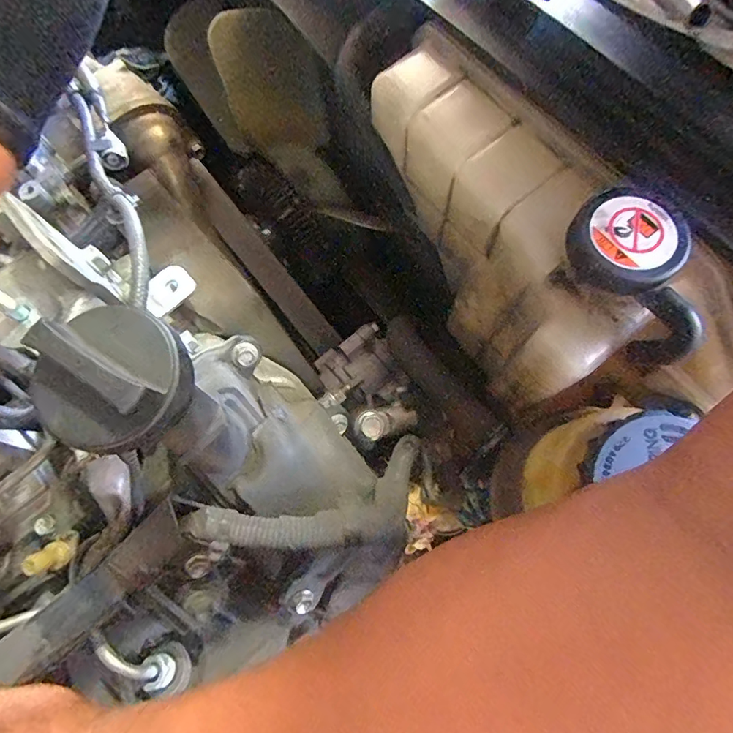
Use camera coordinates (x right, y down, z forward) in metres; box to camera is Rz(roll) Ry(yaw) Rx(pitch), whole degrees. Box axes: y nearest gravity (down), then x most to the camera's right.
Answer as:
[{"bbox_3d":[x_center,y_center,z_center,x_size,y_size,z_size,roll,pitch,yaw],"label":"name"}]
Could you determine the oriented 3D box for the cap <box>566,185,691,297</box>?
[{"bbox_3d":[0.116,-0.056,0.206,0.046,0.016,0.041,43,77,13],"label":"cap"}]

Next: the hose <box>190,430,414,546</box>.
[{"bbox_3d":[-0.017,0.073,0.248,0.143,0.036,0.049,-11,69,-33],"label":"hose"}]

